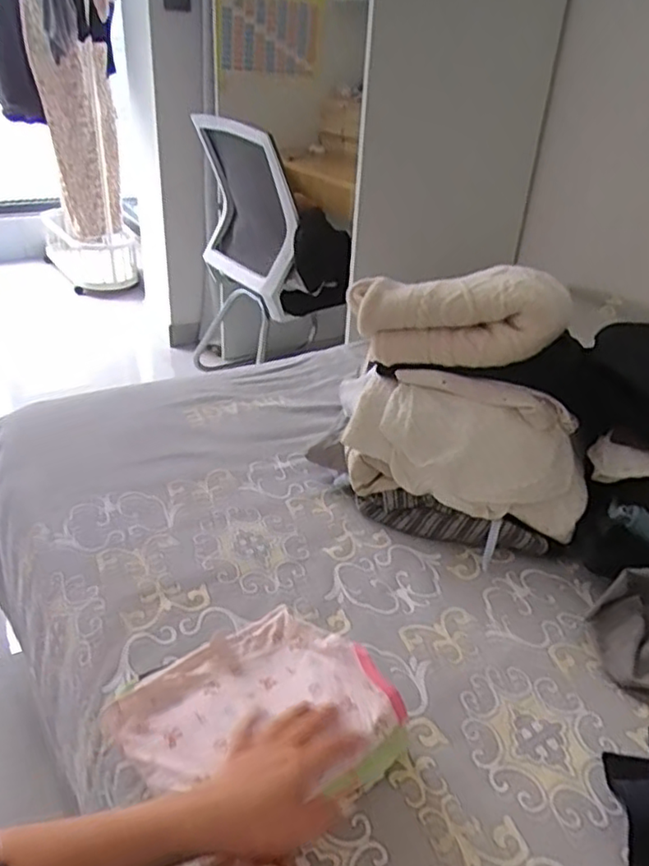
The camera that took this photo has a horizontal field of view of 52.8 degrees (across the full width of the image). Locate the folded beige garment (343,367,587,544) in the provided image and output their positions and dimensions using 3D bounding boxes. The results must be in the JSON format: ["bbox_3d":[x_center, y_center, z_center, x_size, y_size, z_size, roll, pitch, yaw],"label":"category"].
[{"bbox_3d":[0.196,0.034,0.930,0.340,0.176,0.143,9,31,9],"label":"folded beige garment"}]

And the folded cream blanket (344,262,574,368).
[{"bbox_3d":[0.199,-0.163,0.929,0.322,0.121,0.123,4,31,1],"label":"folded cream blanket"}]

